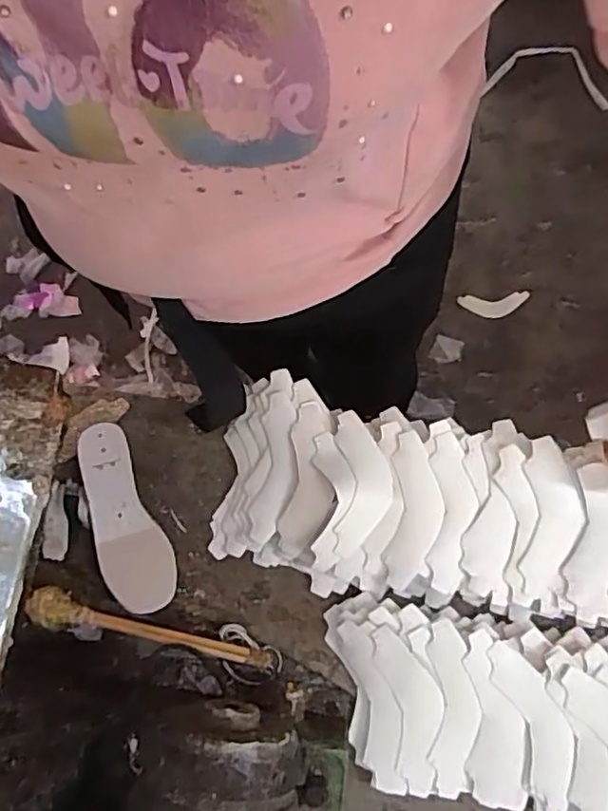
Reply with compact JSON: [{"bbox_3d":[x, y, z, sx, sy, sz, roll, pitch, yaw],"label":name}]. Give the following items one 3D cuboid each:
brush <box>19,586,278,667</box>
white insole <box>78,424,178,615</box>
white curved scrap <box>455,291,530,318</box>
[{"bbox_3d":[-0.119,0.174,0.476,0.188,0.029,0.025,14,79,8],"label":"brush"},{"bbox_3d":[-0.149,0.089,0.502,0.052,0.024,0.154,-25,76,-1],"label":"white insole"},{"bbox_3d":[0.378,-0.200,1.250,0.135,0.009,0.048,-6,87,2],"label":"white curved scrap"}]

